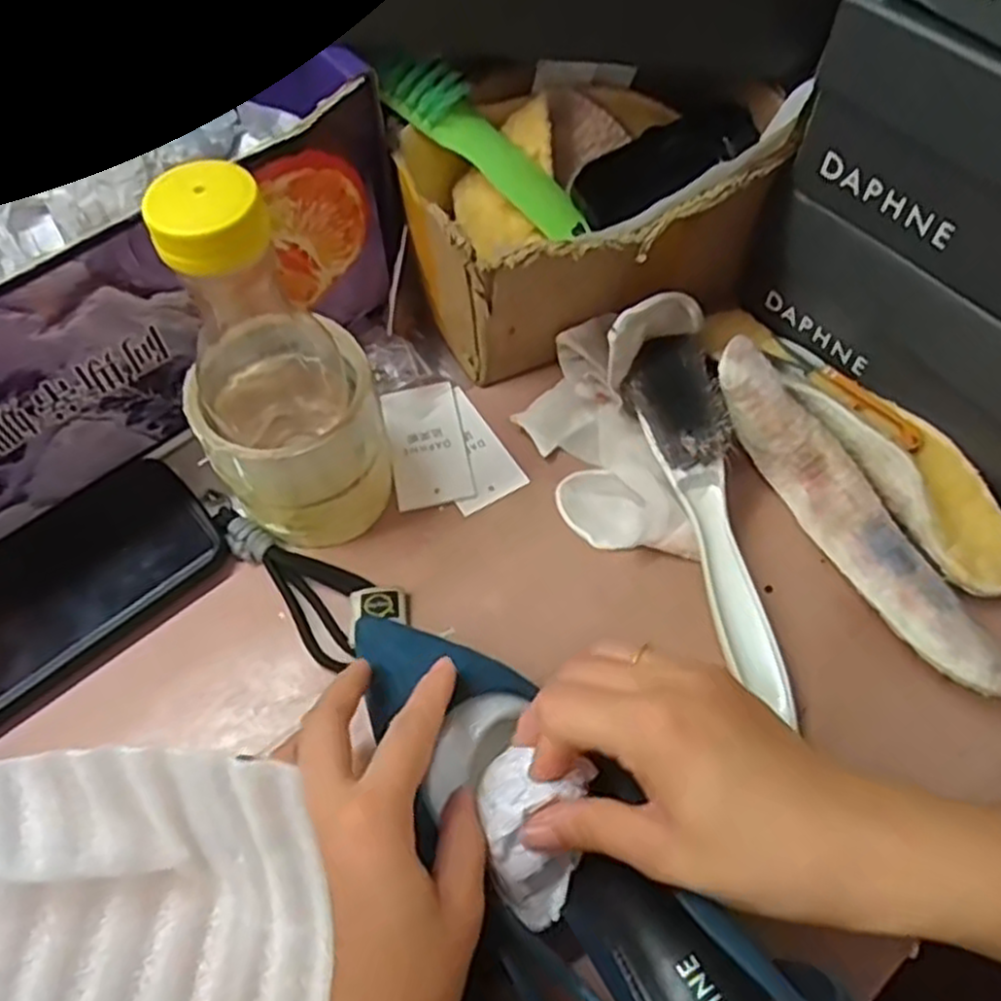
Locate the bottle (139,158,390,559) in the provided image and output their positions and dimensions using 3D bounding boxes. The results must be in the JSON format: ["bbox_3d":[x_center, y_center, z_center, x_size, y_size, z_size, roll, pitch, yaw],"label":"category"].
[{"bbox_3d":[-0.099,-0.056,0.344,0.078,0.194,0.068,-19,61,-11],"label":"bottle"}]

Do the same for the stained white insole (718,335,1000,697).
[{"bbox_3d":[0.172,0.006,0.381,0.034,0.050,0.196,-24,62,-14],"label":"stained white insole"}]

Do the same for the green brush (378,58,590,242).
[{"bbox_3d":[-0.005,-0.190,0.419,0.129,0.018,0.033,38,63,-12],"label":"green brush"}]

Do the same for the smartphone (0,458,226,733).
[{"bbox_3d":[-0.223,0.049,0.386,0.164,0.013,0.088,-37,66,-20],"label":"smartphone"}]

